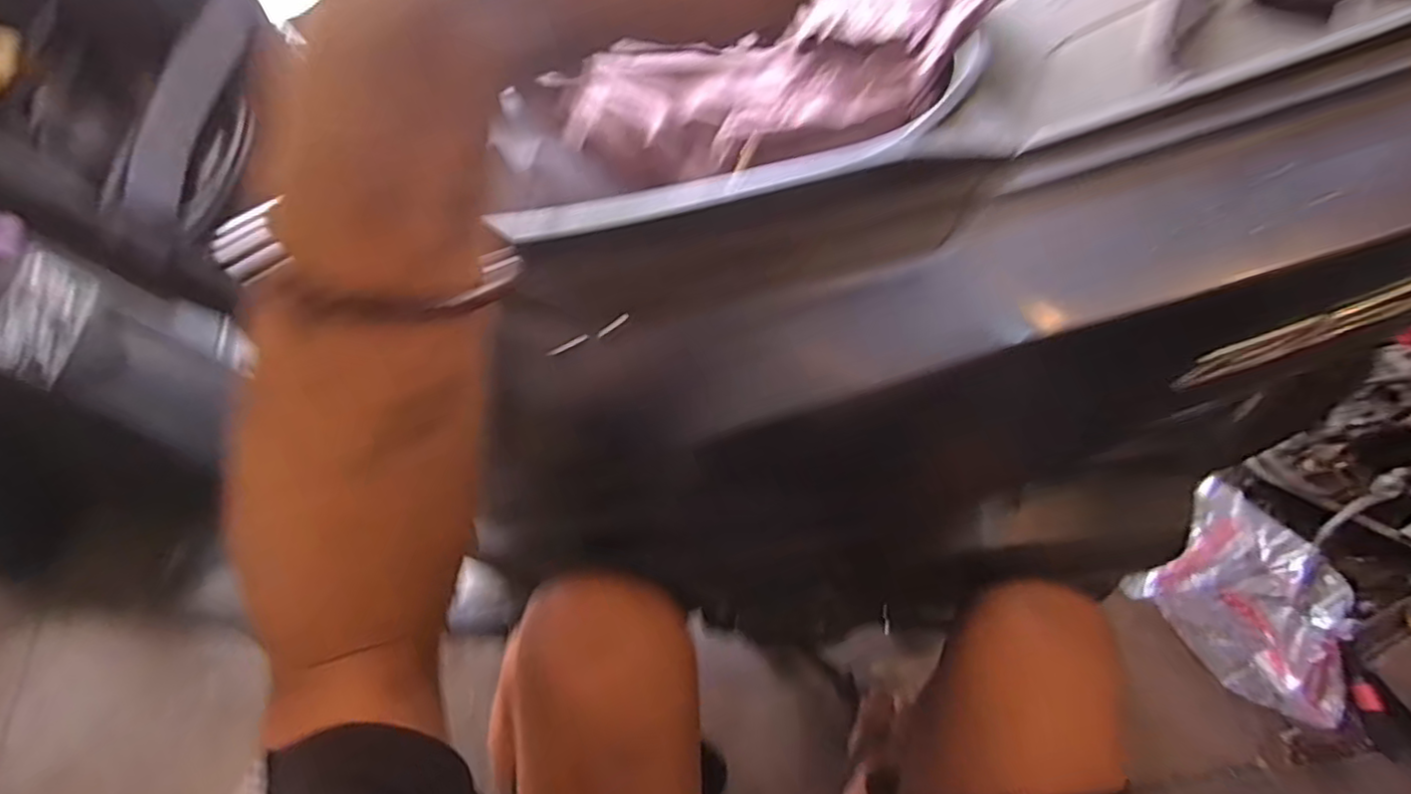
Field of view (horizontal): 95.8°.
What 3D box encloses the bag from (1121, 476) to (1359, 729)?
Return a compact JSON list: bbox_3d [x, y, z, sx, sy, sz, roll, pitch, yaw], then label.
[{"bbox_3d":[0.738,0.264,0.856,0.242,0.059,0.256,-35,67,-20],"label":"bag"}]

